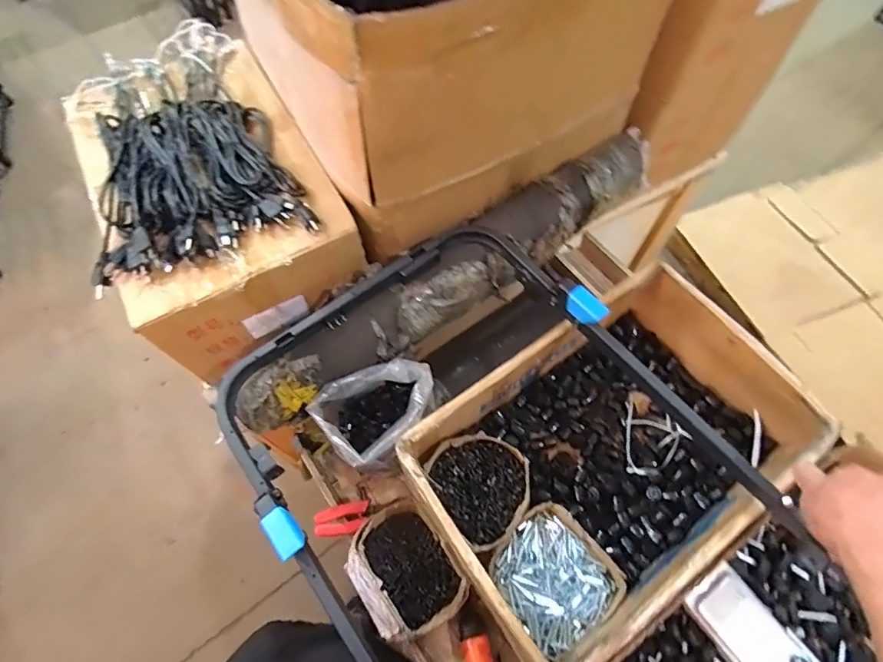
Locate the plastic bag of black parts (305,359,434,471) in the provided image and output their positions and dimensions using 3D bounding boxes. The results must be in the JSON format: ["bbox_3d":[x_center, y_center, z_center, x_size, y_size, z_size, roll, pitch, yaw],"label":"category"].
[{"bbox_3d":[-0.095,0.129,0.727,0.181,0.115,0.133,-25,65,-11],"label":"plastic bag of black parts"}]

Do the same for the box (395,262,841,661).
[{"bbox_3d":[0.245,0.184,0.702,0.527,0.160,0.354,-33,67,-15],"label":"box"}]

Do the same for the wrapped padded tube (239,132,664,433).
[{"bbox_3d":[0.044,-0.108,0.787,0.851,0.112,0.141,-37,68,-16],"label":"wrapped padded tube"}]

